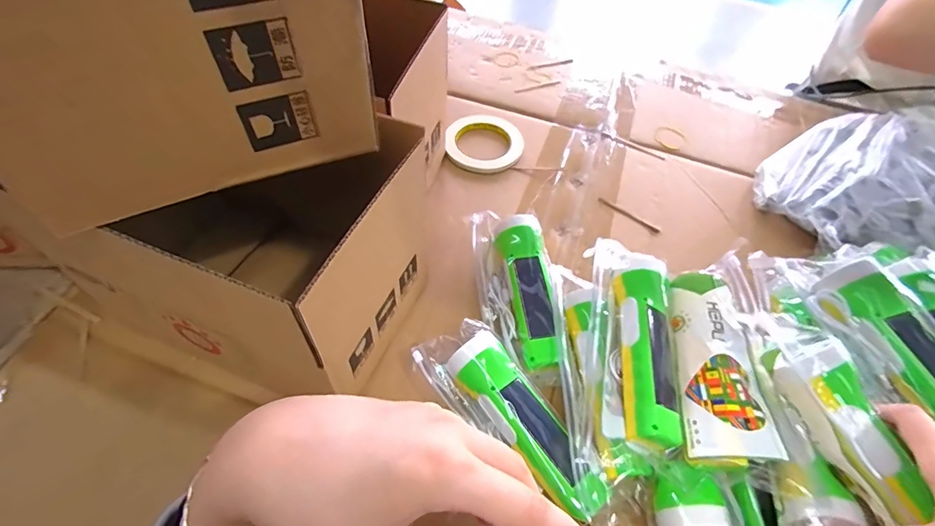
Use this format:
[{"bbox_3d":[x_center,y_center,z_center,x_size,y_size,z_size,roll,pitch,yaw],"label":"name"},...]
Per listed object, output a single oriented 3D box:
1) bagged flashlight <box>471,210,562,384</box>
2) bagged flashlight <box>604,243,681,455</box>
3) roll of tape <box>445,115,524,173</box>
[{"bbox_3d":[0.052,0.024,0.478,0.077,0.049,0.205,-3,55,-6],"label":"bagged flashlight"},{"bbox_3d":[0.160,0.068,0.406,0.054,0.039,0.182,5,55,-1],"label":"bagged flashlight"},{"bbox_3d":[0.024,-0.176,0.640,0.109,0.018,0.116,2,55,-3],"label":"roll of tape"}]

